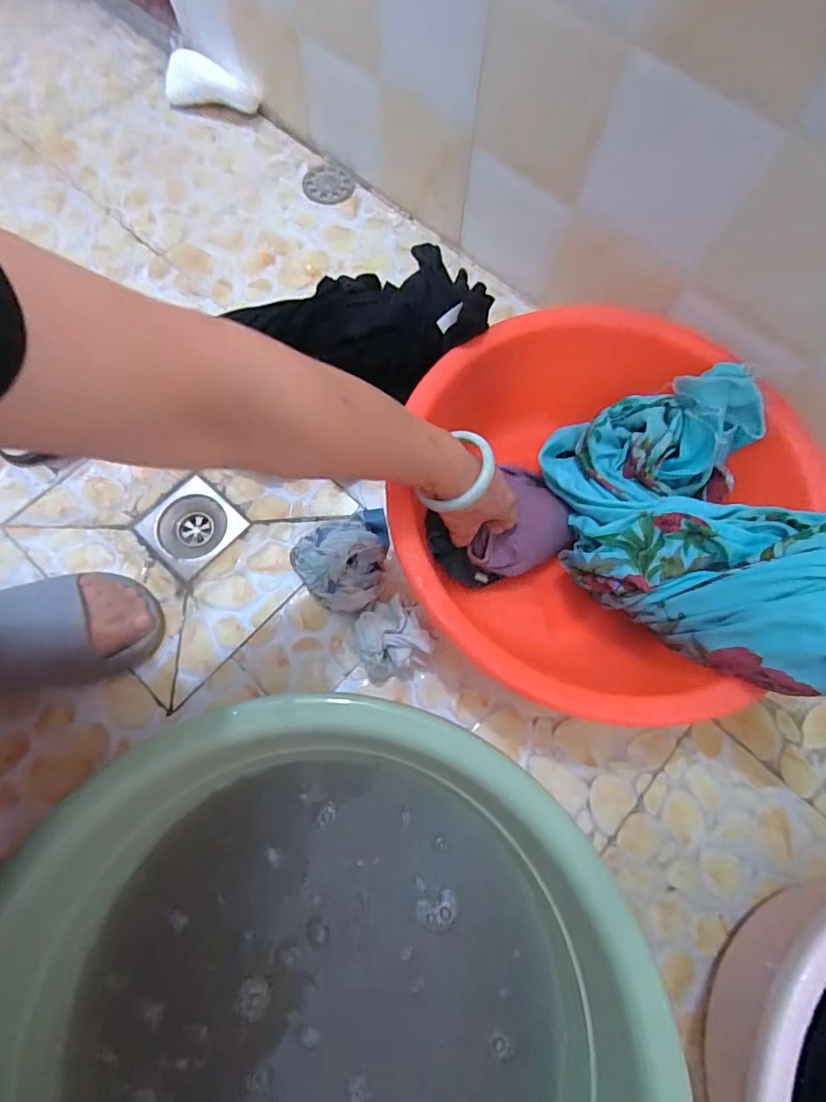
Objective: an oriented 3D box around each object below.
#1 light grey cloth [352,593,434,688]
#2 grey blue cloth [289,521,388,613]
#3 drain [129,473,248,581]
[{"bbox_3d":[-0.024,0.091,0.517,0.074,0.044,0.080,-15,73,-6],"label":"light grey cloth"},{"bbox_3d":[-0.073,0.008,0.550,0.106,0.050,0.110,40,75,11],"label":"grey blue cloth"},{"bbox_3d":[-0.259,-0.027,0.585,0.095,0.019,0.095,41,75,11],"label":"drain"}]

